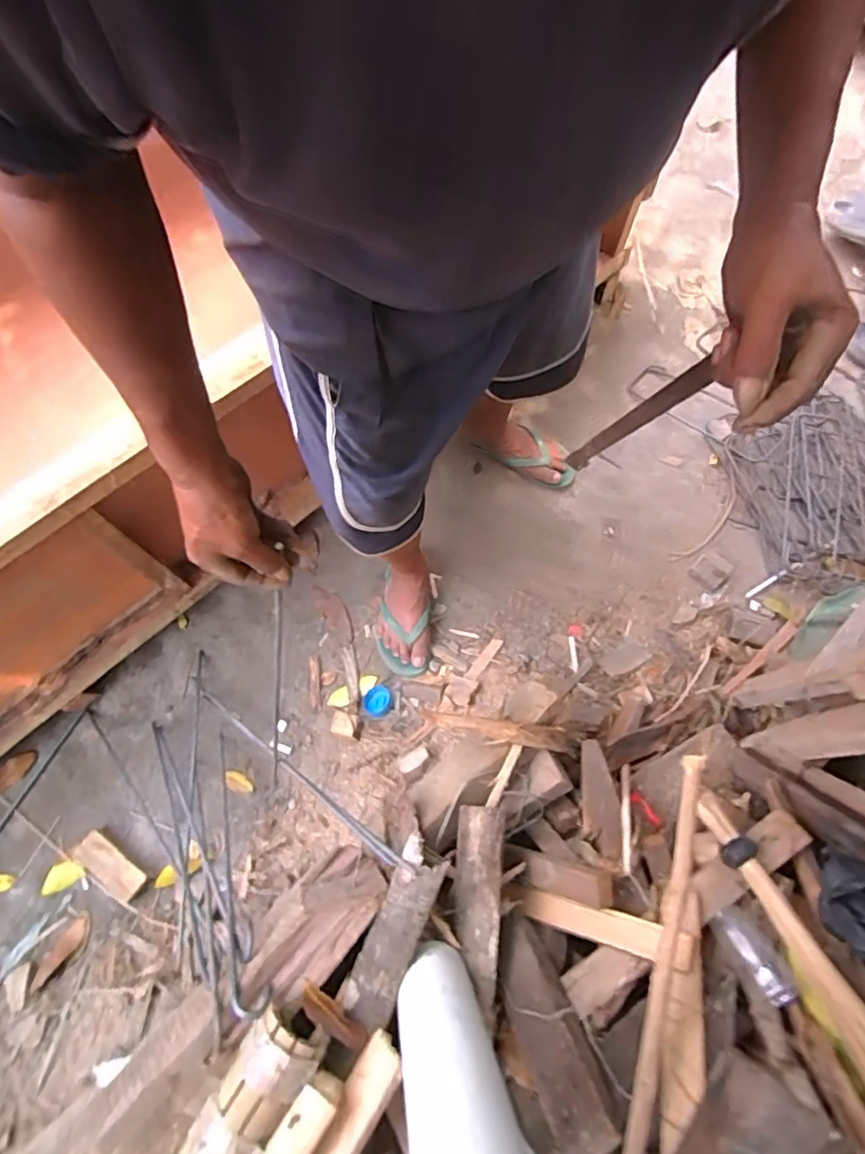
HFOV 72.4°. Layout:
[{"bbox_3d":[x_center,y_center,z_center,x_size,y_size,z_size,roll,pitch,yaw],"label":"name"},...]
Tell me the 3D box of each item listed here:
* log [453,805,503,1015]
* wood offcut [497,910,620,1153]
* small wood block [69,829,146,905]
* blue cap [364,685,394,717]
[{"bbox_3d":[0.061,0.425,0.785,0.062,0.043,0.226,0,59,2],"label":"log"},{"bbox_3d":[0.136,0.535,0.710,0.083,0.266,0.053,-21,113,-4],"label":"wood offcut"},{"bbox_3d":[-0.578,0.517,1.058,0.141,0.044,0.057,36,77,12],"label":"small wood block"},{"bbox_3d":[-0.106,0.240,1.148,0.054,0.017,0.059,-1,72,2],"label":"blue cap"}]

